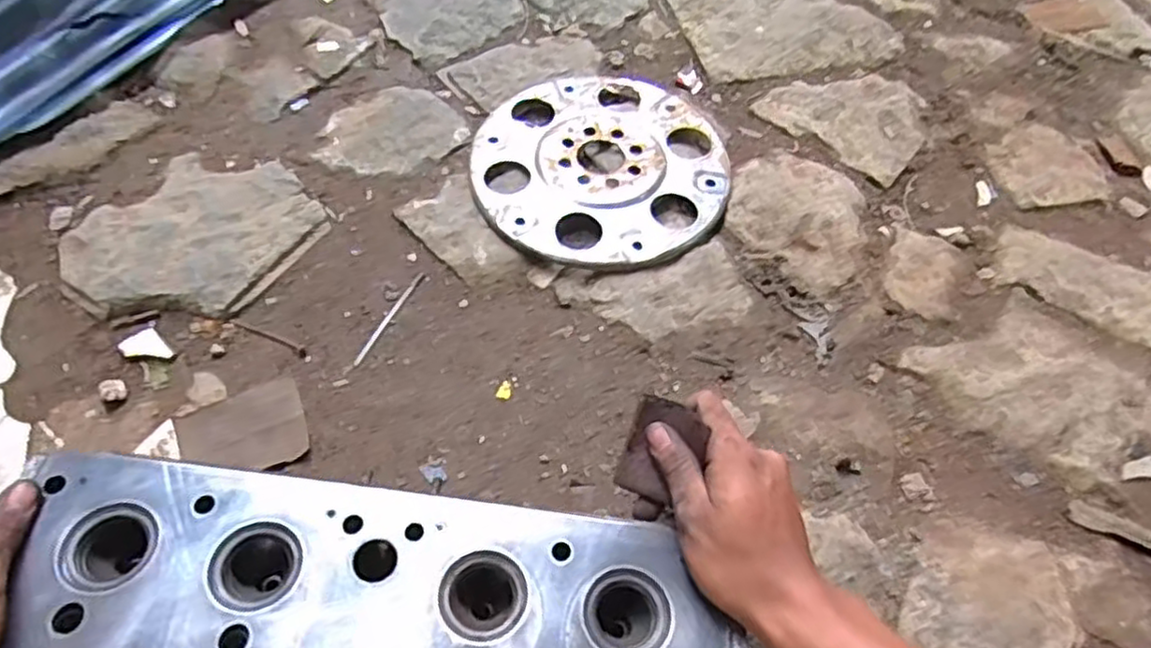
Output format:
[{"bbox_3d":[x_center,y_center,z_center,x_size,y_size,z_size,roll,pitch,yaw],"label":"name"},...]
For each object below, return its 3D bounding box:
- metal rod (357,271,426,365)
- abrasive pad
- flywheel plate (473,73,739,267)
[{"bbox_3d":[-0.172,-0.006,0.661,0.008,0.004,0.107,26,61,10],"label":"metal rod"},{"bbox_3d":[0.053,0.078,0.445,0.047,0.005,0.060,20,96,27],"label":"abrasive pad"},{"bbox_3d":[0.027,-0.167,0.753,0.263,0.020,0.255,2,60,-3],"label":"flywheel plate"}]

